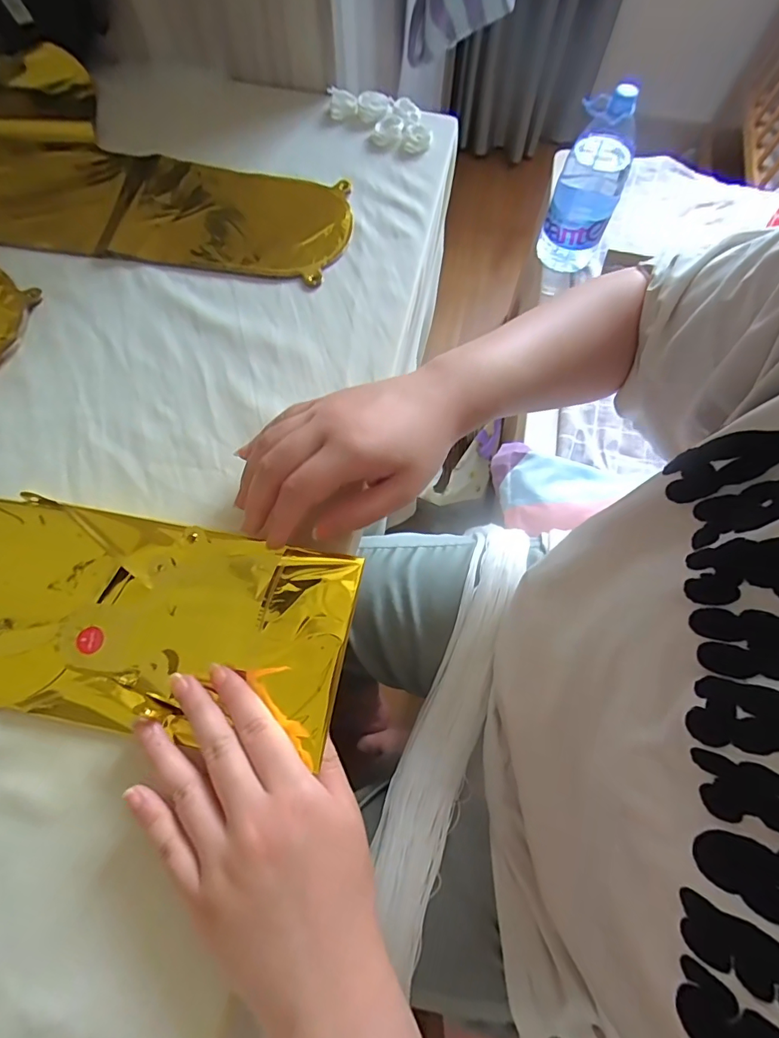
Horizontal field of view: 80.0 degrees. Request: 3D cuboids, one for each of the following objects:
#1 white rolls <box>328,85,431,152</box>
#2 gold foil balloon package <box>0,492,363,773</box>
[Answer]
[{"bbox_3d":[-0.008,-0.390,0.450,0.110,0.018,0.049,38,72,12],"label":"white rolls"},{"bbox_3d":[-0.159,0.056,0.277,0.265,0.012,0.120,6,68,1],"label":"gold foil balloon package"}]

